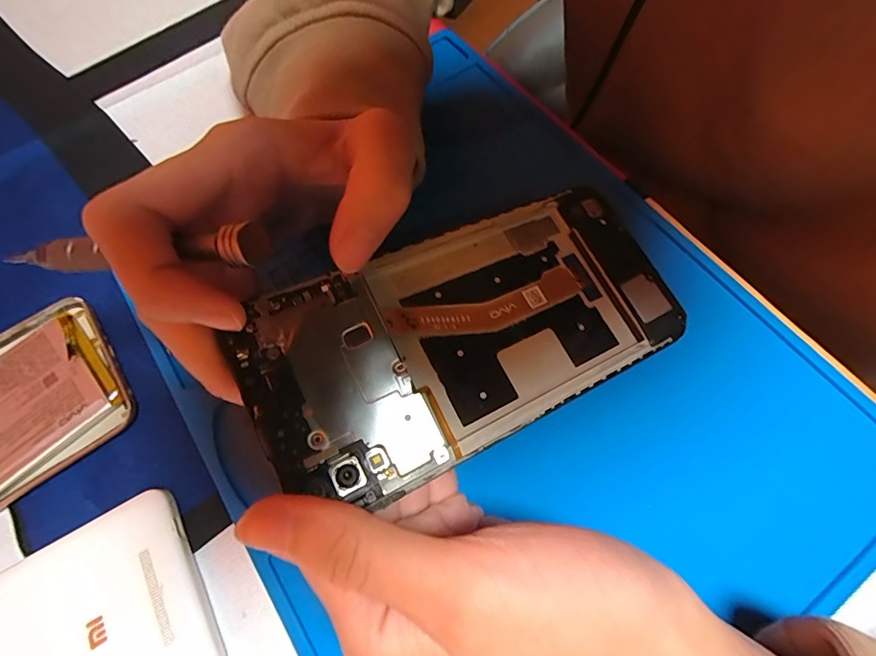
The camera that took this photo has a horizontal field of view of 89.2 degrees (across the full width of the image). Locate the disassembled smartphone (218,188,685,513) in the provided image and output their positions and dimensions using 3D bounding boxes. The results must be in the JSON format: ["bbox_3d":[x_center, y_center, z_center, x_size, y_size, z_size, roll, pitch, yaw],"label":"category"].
[{"bbox_3d":[0.013,-0.001,0.147,0.145,0.008,0.069,-22,76,-22],"label":"disassembled smartphone"}]

